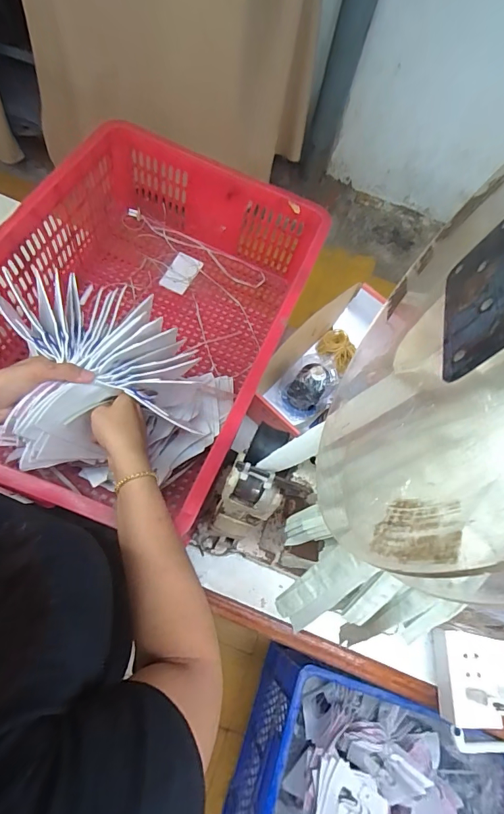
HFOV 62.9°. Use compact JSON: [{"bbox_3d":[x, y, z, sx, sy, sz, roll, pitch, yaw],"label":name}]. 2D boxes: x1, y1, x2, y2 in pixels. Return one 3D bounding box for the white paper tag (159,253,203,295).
[{"bbox_3d":[-0.140,-0.267,0.824,0.054,0.004,0.088,25,72,1],"label":"white paper tag"}]

